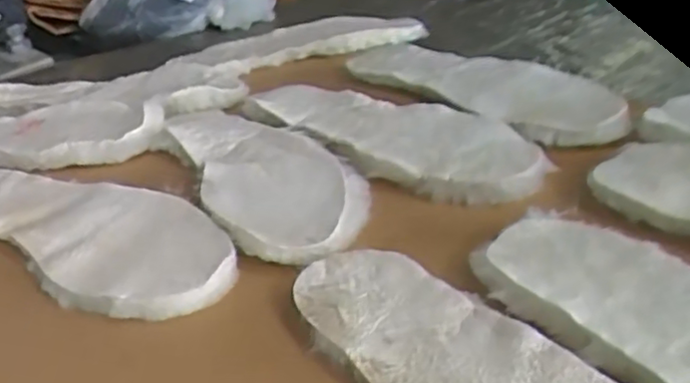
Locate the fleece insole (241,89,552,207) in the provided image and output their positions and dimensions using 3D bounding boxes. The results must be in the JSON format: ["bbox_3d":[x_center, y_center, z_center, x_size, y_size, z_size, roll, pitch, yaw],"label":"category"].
[{"bbox_3d":[0.026,-0.044,0.517,0.275,0.015,0.099,15,40,36],"label":"fleece insole"}]

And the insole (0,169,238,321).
[{"bbox_3d":[-0.180,0.021,0.456,0.270,0.015,0.098,17,40,35],"label":"insole"}]

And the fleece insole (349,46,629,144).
[{"bbox_3d":[0.106,-0.094,0.578,0.083,0.016,0.303,-32,34,-23],"label":"fleece insole"}]

